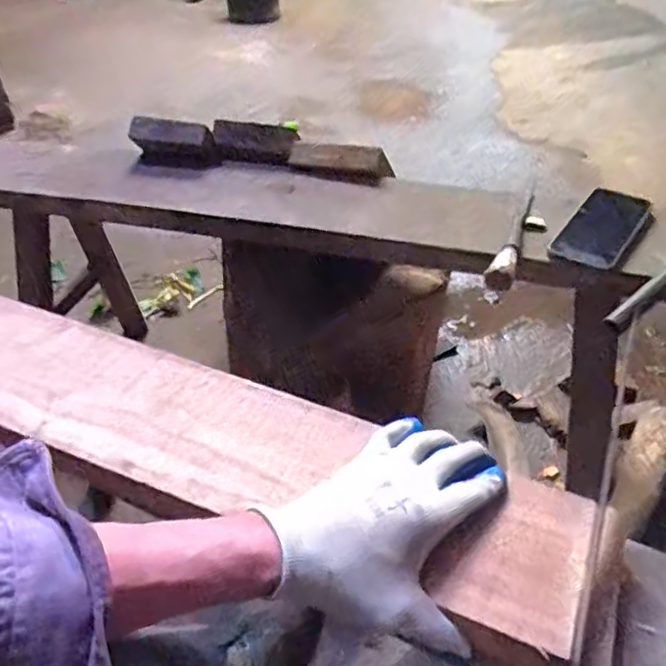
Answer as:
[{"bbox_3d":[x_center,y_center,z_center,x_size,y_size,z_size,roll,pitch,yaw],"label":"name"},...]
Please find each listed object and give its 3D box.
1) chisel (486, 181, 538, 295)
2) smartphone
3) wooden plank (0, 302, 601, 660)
[{"bbox_3d":[0.218,-0.124,0.773,0.029,0.030,0.217,12,44,19],"label":"chisel"},{"bbox_3d":[0.321,-0.124,0.782,0.069,0.014,0.155,30,56,21],"label":"smartphone"},{"bbox_3d":[-0.130,0.080,0.539,0.642,0.022,0.132,15,46,23],"label":"wooden plank"}]

